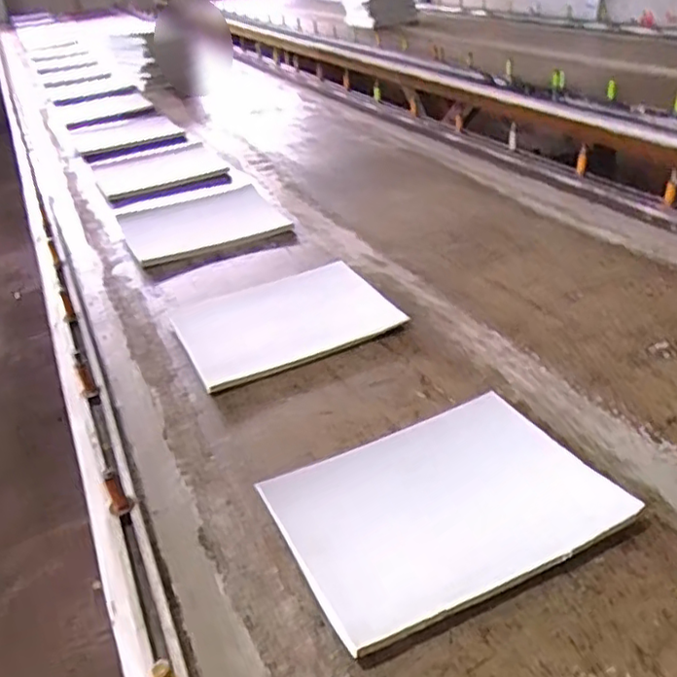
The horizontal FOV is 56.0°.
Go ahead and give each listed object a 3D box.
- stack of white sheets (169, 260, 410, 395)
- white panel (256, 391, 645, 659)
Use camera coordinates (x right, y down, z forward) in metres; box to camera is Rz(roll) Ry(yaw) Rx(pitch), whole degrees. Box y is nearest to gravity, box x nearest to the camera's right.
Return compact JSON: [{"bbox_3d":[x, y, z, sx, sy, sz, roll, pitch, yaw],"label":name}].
[{"bbox_3d":[-0.076,-0.028,0.855,0.261,0.020,0.210,-20,36,-19],"label":"stack of white sheets"},{"bbox_3d":[0.089,0.146,0.575,0.271,0.025,0.207,-19,35,-19],"label":"white panel"}]

